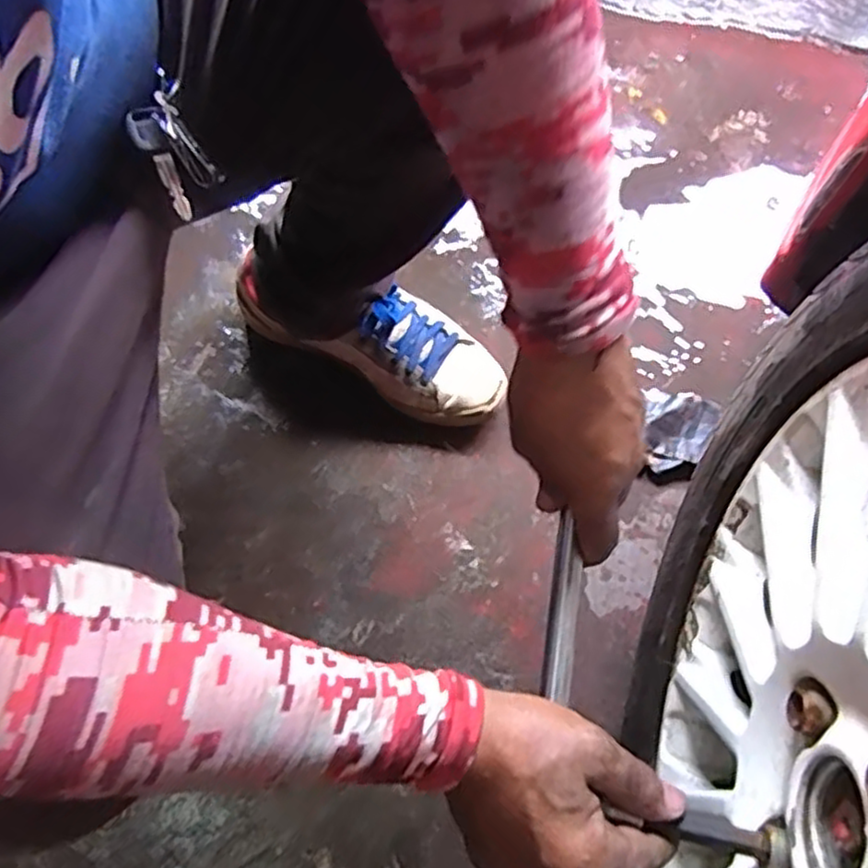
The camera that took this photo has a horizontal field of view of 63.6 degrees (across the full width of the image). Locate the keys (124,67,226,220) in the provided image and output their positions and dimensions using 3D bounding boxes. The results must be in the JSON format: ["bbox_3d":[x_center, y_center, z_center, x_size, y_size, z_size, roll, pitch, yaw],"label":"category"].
[{"bbox_3d":[-0.139,-0.154,0.368,0.035,0.020,0.078,-22,90,-13],"label":"keys"}]

